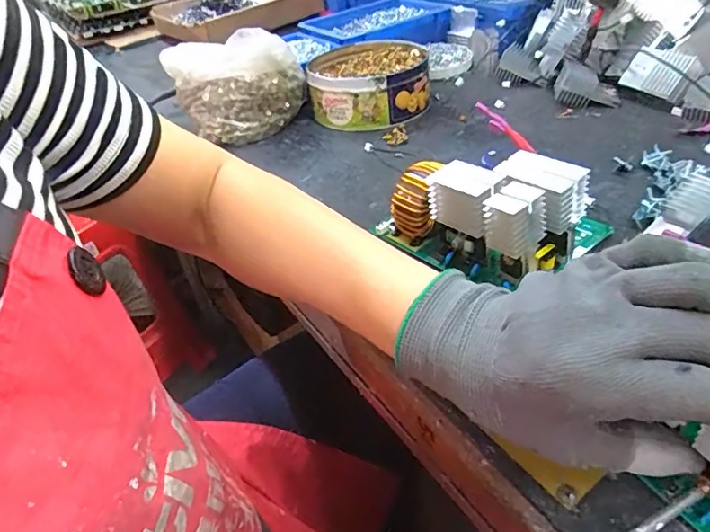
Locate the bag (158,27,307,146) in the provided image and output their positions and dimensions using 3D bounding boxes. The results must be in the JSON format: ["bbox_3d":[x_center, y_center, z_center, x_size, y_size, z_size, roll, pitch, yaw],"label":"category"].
[{"bbox_3d":[-0.152,-0.230,0.674,0.140,0.096,0.143,-26,40,-21],"label":"bag"}]

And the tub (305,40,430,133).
[{"bbox_3d":[0.017,-0.230,0.674,0.141,0.057,0.162,-6,37,4],"label":"tub"}]

